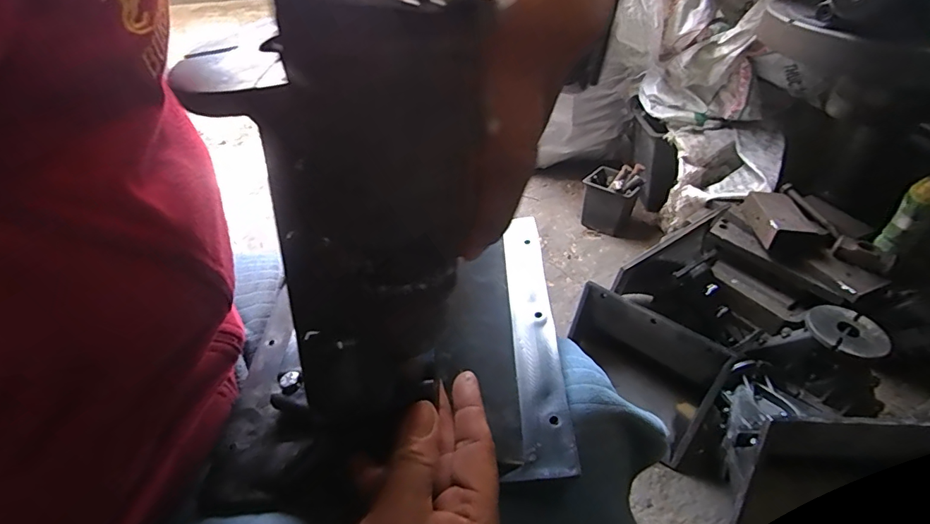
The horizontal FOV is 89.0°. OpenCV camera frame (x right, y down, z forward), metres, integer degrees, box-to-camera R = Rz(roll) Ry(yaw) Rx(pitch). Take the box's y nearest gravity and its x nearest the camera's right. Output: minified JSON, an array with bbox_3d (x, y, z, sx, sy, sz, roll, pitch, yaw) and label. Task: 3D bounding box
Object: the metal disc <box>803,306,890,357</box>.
[{"bbox_3d":[0.672,0.119,0.836,0.121,0.011,0.121,0,37,0],"label":"metal disc"}]

